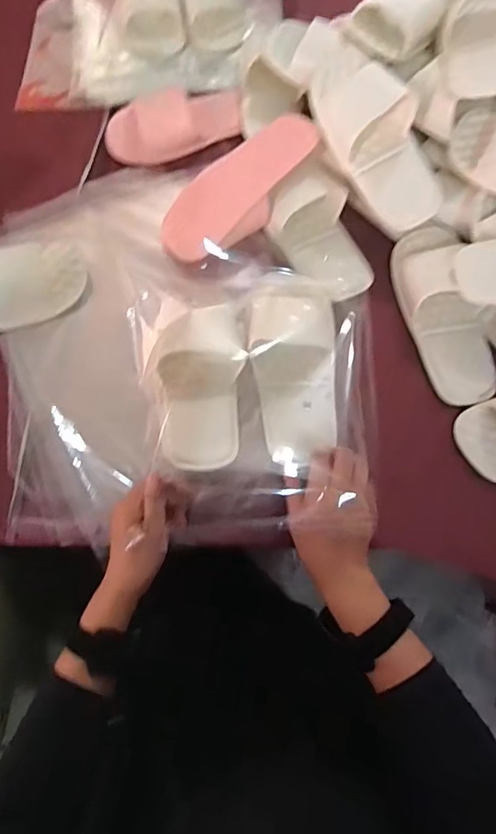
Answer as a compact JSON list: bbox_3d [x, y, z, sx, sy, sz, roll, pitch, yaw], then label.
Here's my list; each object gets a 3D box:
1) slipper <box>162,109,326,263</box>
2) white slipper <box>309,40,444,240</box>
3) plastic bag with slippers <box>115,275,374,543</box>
[{"bbox_3d":[-0.014,-0.294,0.614,0.109,0.057,0.232,34,74,9],"label":"slipper"},{"bbox_3d":[0.151,-0.347,0.594,0.096,0.080,0.247,-26,91,-10],"label":"white slipper"},{"bbox_3d":[0.006,-0.033,0.522,0.279,0.057,0.306,0,72,-1],"label":"plastic bag with slippers"}]

